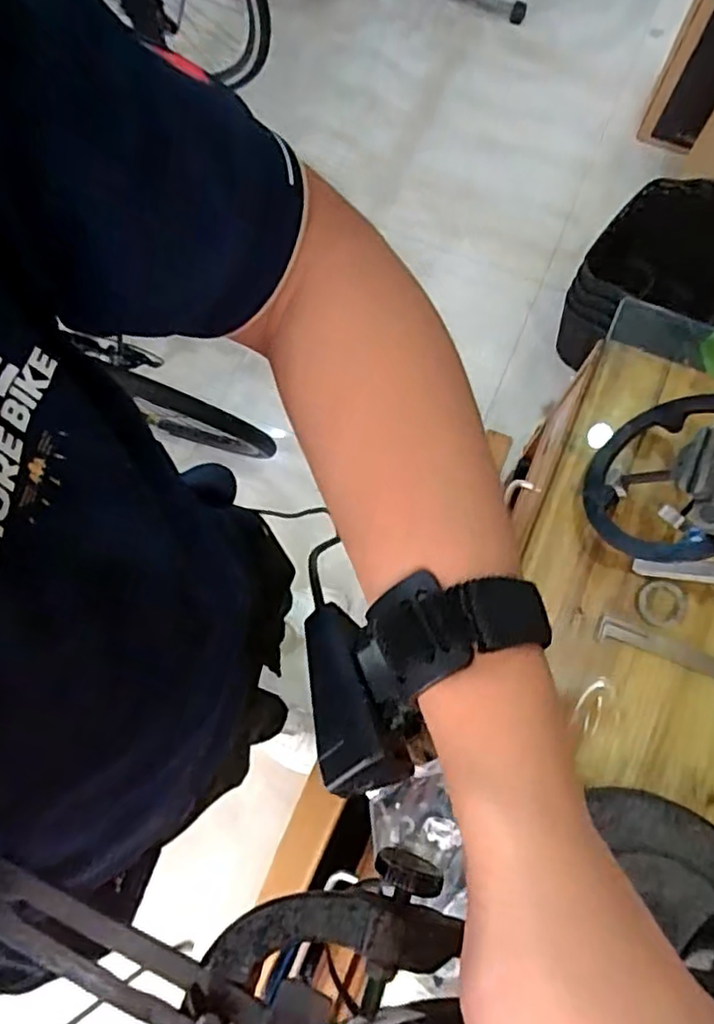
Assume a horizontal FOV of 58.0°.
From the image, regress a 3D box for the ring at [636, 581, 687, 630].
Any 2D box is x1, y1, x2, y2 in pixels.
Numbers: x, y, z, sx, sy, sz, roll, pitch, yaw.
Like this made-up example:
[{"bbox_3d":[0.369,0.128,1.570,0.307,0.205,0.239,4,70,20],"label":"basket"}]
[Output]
[{"bbox_3d":[0.295,0.089,0.624,0.046,0.005,0.044,0,76,1],"label":"ring"}]

